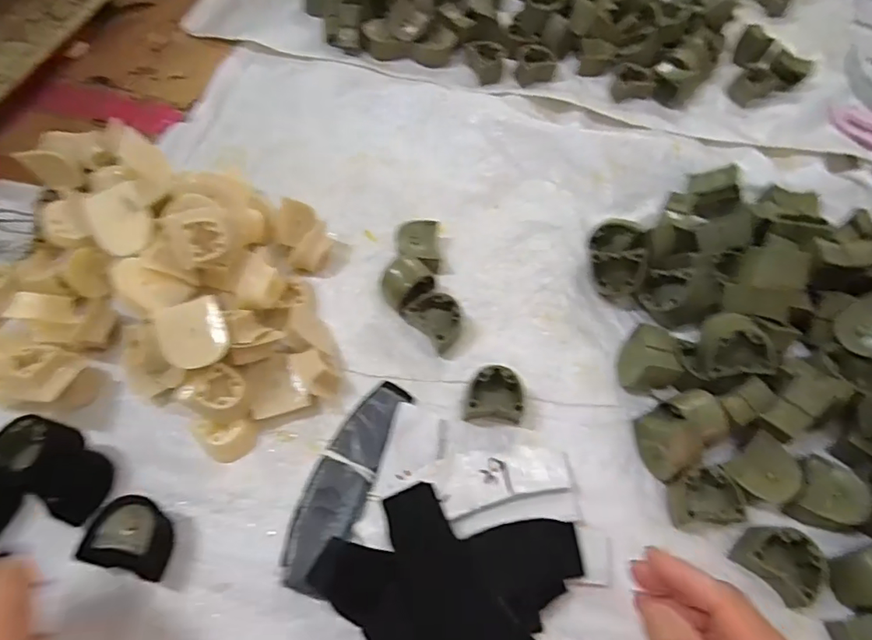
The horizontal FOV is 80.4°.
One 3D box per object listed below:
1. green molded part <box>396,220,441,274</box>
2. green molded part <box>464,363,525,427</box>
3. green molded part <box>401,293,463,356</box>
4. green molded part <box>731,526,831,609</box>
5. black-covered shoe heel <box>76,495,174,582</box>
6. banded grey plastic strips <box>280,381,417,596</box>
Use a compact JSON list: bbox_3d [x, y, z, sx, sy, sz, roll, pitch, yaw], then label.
[{"bbox_3d":[-0.016,-0.069,0.483,0.040,0.030,0.050,-2,60,-3],"label":"green molded part"},{"bbox_3d":[0.049,0.061,0.415,0.044,0.031,0.040,10,60,4],"label":"green molded part"},{"bbox_3d":[0.001,0.000,0.448,0.036,0.026,0.049,-37,68,-20],"label":"green molded part"},{"bbox_3d":[0.237,0.167,0.354,0.047,0.034,0.037,41,67,19],"label":"green molded part"},{"bbox_3d":[-0.203,0.145,0.346,0.048,0.034,0.044,14,61,6],"label":"black-covered shoe heel"},{"bbox_3d":[-0.067,0.113,0.383,0.044,0.006,0.153,19,62,9],"label":"banded grey plastic strips"}]

